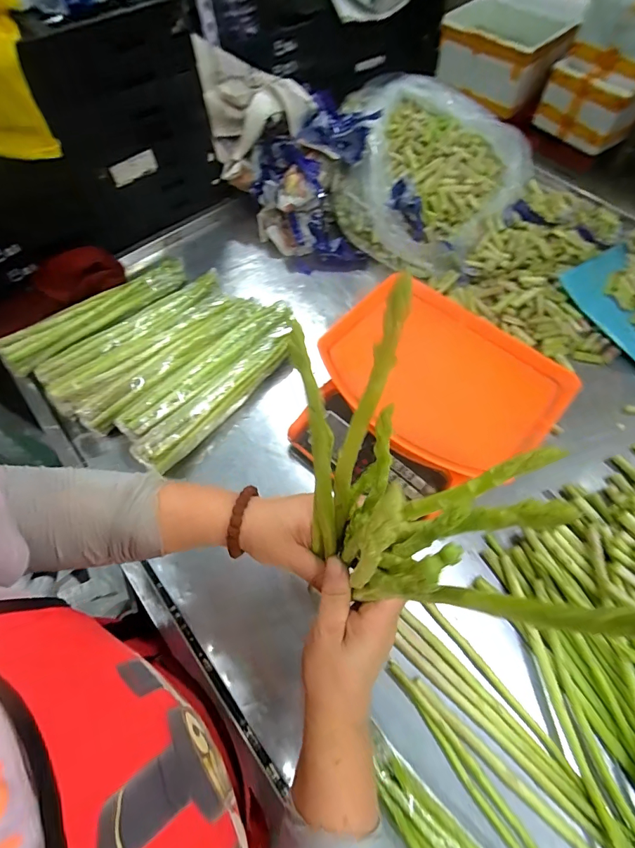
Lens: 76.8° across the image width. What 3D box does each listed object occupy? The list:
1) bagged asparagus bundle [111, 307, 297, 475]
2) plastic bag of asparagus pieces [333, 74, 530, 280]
[{"bbox_3d":[-0.152,-0.071,0.614,0.106,0.053,0.319,36,68,17],"label":"bagged asparagus bundle"},{"bbox_3d":[0.219,-0.482,0.773,0.353,0.116,0.425,6,63,3],"label":"plastic bag of asparagus pieces"}]

